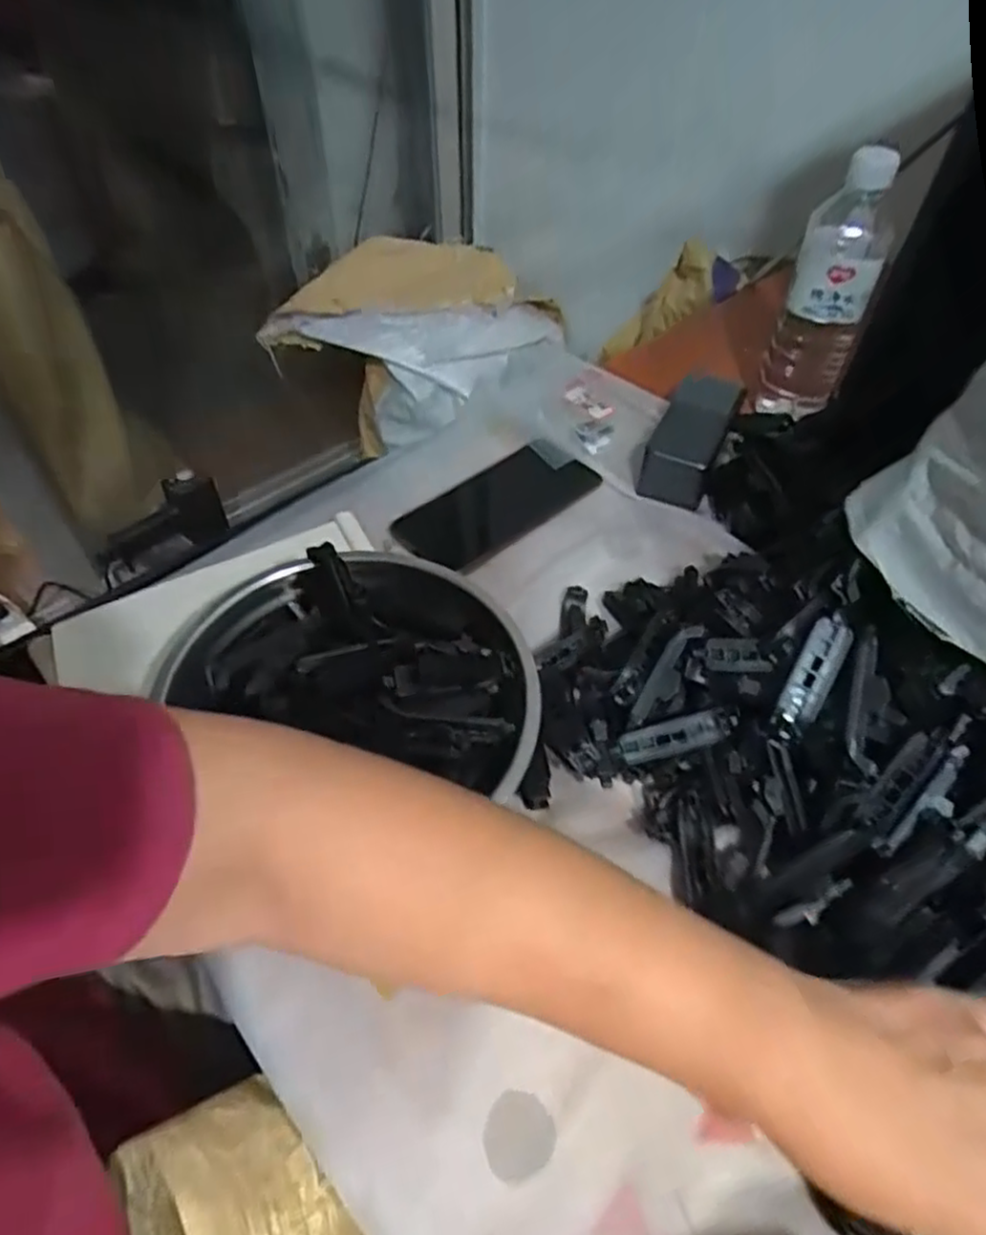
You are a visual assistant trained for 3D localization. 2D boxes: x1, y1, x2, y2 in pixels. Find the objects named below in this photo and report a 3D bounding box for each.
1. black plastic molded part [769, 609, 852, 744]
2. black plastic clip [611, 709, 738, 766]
[{"bbox_3d":[0.169,0.033,0.375,0.020,0.009,0.071,26,94,22],"label":"black plastic molded part"},{"bbox_3d":[0.105,0.069,0.406,0.070,0.005,0.019,-16,89,5],"label":"black plastic clip"}]

